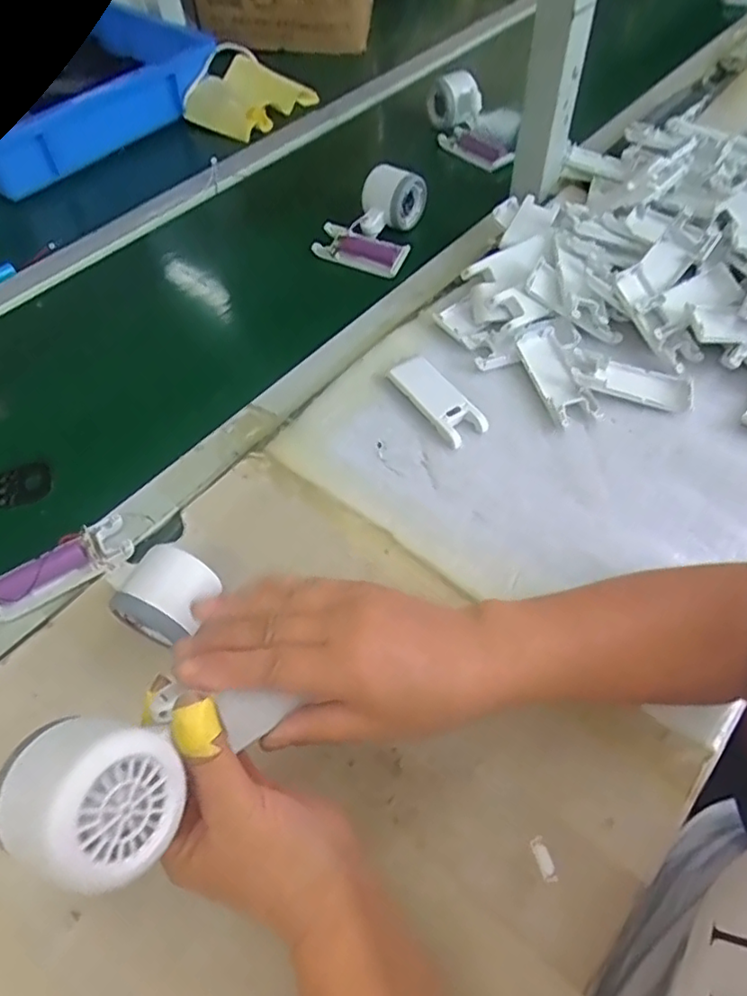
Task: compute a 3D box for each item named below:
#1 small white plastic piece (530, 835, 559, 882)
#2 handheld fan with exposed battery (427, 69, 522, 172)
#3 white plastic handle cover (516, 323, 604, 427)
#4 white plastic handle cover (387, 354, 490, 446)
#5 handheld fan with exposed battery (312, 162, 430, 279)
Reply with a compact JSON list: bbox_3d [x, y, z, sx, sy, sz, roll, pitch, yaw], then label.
[{"bbox_3d":[0.099,0.209,0.353,0.008,0.004,0.024,-16,56,-9],"label":"small white plastic piece"},{"bbox_3d":[0.129,-0.483,0.785,0.060,0.064,0.170,-17,57,-10],"label":"handheld fan with exposed battery"},{"bbox_3d":[0.163,-0.112,0.545,0.041,0.015,0.106,-13,56,-7],"label":"white plastic handle cover"},{"bbox_3d":[0.057,-0.089,0.531,0.039,0.019,0.091,-31,60,-18],"label":"white plastic handle cover"},{"bbox_3d":[-0.003,-0.311,0.669,0.100,0.052,0.114,16,57,13],"label":"handheld fan with exposed battery"}]

